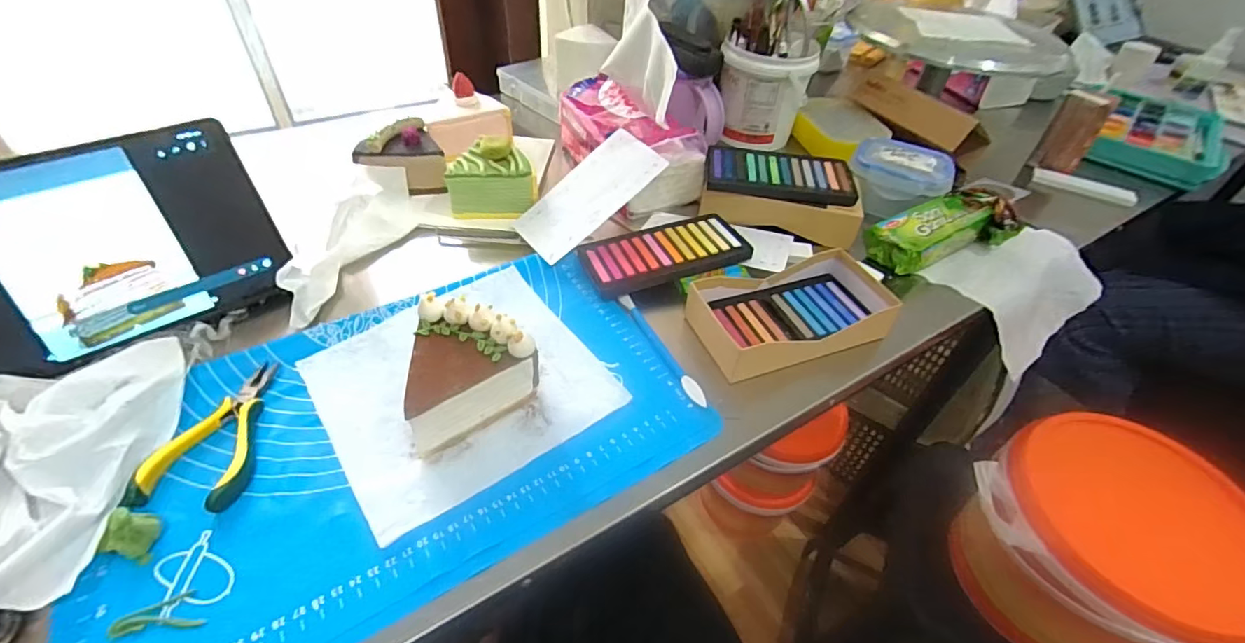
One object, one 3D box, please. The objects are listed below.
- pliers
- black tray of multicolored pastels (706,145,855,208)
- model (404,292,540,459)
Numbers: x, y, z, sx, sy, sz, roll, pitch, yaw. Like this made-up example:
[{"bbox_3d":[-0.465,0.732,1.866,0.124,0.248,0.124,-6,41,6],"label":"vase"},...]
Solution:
[{"bbox_3d":[-0.275,0.073,0.367,0.061,0.014,0.115,2,45,-3],"label":"pliers"},{"bbox_3d":[0.174,-0.163,0.583,0.157,0.015,0.087,7,50,3],"label":"black tray of multicolored pastels"},{"bbox_3d":[-0.120,0.031,0.384,0.096,0.069,0.078,-27,53,-28],"label":"model"}]

